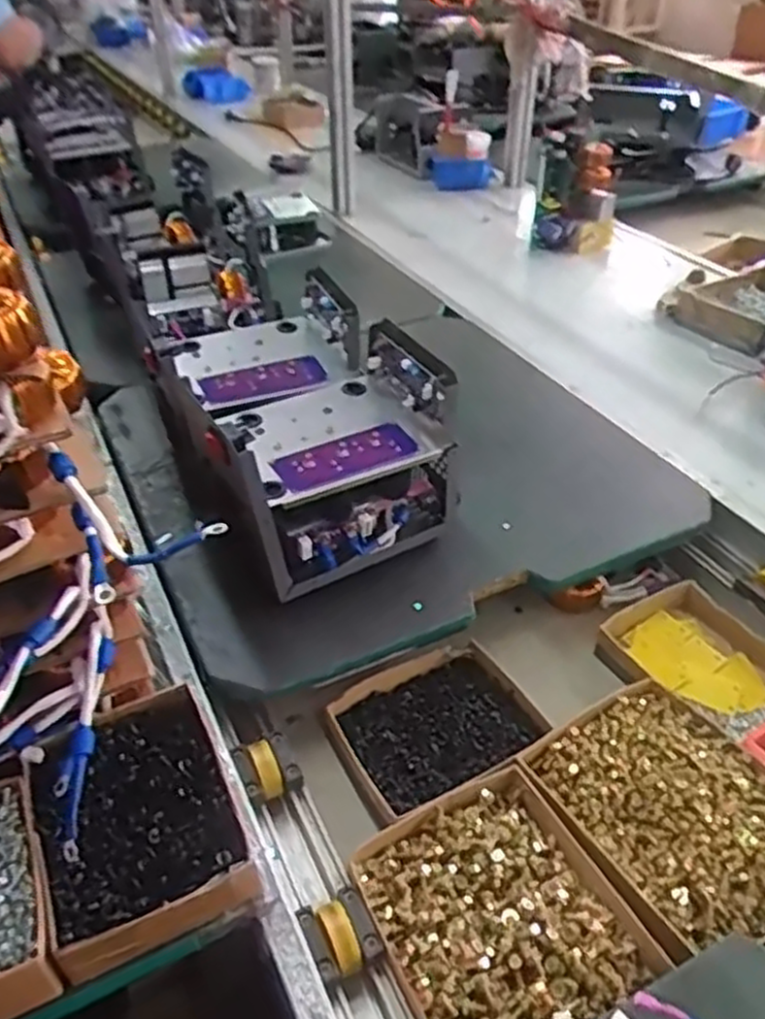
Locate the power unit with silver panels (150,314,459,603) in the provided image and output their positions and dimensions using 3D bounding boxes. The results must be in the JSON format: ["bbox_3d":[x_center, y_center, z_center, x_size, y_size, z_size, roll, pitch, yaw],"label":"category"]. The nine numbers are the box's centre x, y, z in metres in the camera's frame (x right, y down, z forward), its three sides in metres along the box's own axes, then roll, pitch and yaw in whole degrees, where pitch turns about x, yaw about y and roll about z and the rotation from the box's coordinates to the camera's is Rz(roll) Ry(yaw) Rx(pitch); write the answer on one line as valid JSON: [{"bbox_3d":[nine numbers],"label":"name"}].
[{"bbox_3d":[-0.106,-0.082,0.836,0.234,0.185,0.326,-22,43,-26],"label":"power unit with silver panels"}]

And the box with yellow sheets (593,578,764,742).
[{"bbox_3d":[0.323,0.152,0.779,0.146,0.034,0.168,-25,44,-27],"label":"box with yellow sheets"}]

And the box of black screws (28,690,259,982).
[{"bbox_3d":[-0.176,0.222,0.557,0.134,0.040,0.176,-18,41,-19],"label":"box of black screws"}]

